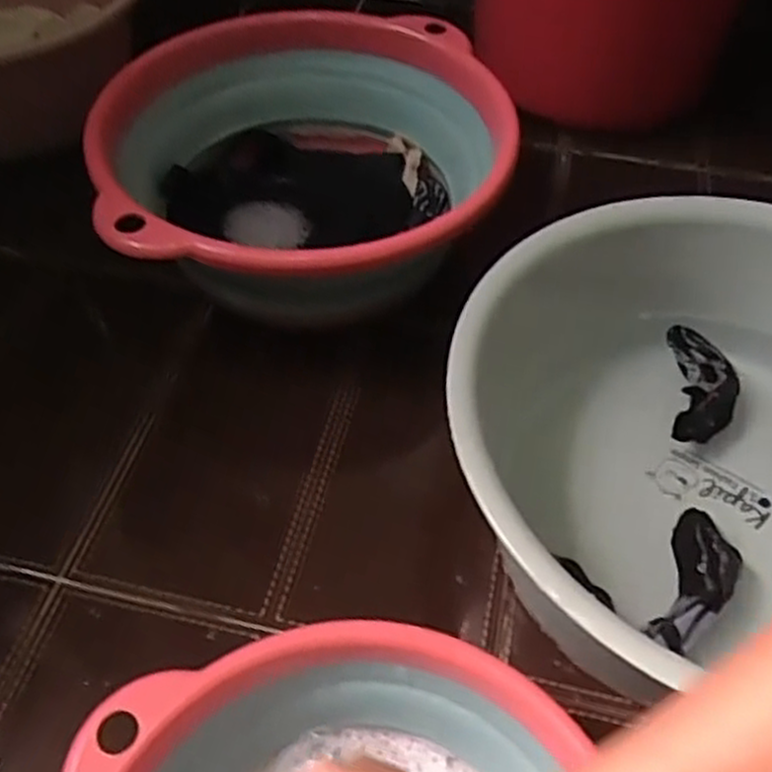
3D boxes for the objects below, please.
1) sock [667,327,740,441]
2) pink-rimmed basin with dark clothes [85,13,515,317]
[{"bbox_3d":[0.244,0.002,0.599,0.047,0.036,0.100,7,52,4],"label":"sock"},{"bbox_3d":[-0.066,-0.185,0.674,0.324,0.128,0.312,1,52,-1],"label":"pink-rimmed basin with dark clothes"}]

